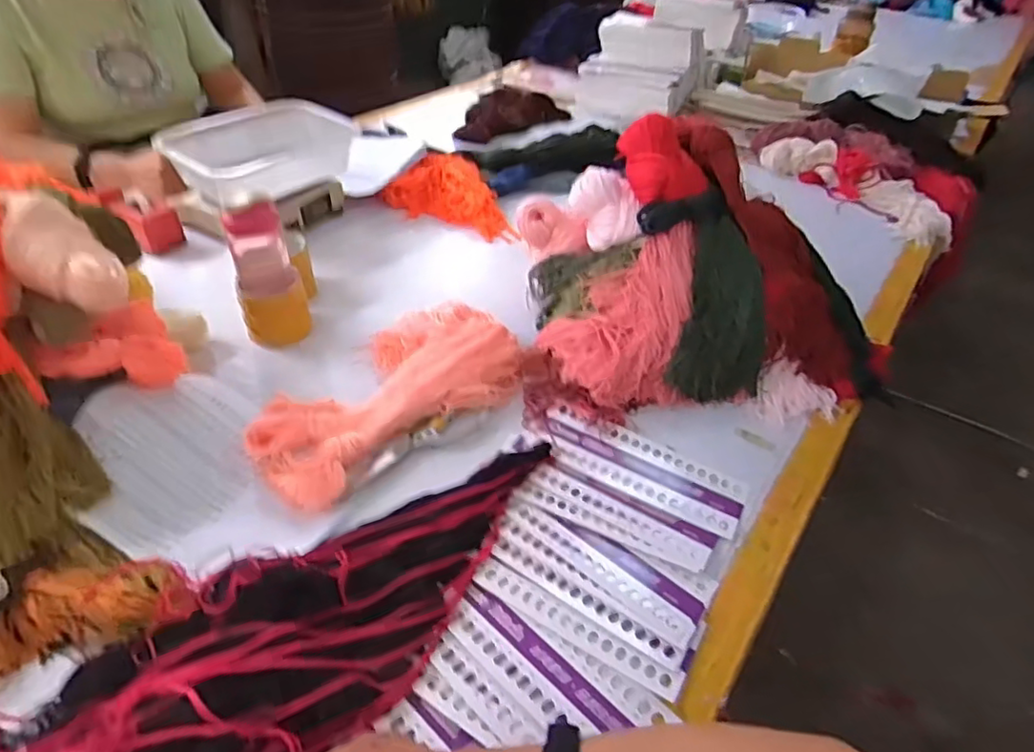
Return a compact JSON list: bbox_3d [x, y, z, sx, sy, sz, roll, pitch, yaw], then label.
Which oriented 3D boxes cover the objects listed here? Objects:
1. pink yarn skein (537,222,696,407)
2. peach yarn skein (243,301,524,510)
[{"bbox_3d":[0.139,-0.061,0.753,0.183,0.151,0.136,-10,45,-16],"label":"pink yarn skein"},{"bbox_3d":[-0.155,0.008,0.733,0.337,0.057,0.195,-30,54,-32],"label":"peach yarn skein"}]

